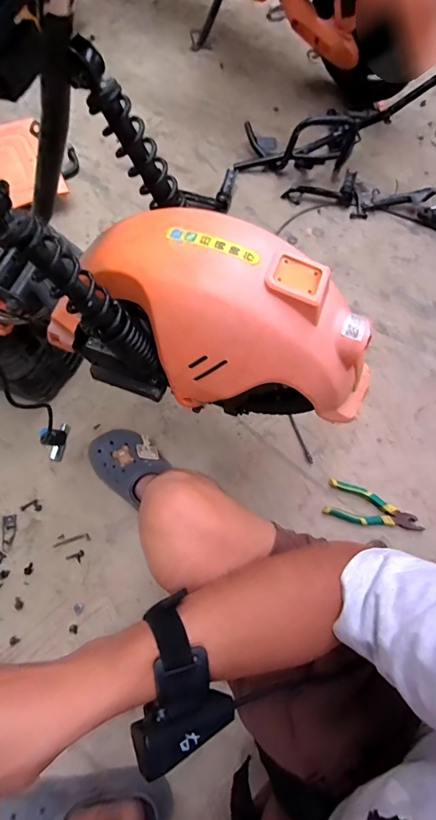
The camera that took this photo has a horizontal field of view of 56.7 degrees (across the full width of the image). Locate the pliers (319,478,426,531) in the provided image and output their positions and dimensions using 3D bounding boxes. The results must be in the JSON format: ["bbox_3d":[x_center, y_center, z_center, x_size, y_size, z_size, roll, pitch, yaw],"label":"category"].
[{"bbox_3d":[0.309,0.201,0.808,0.186,0.015,0.072,18,68,4],"label":"pliers"}]

